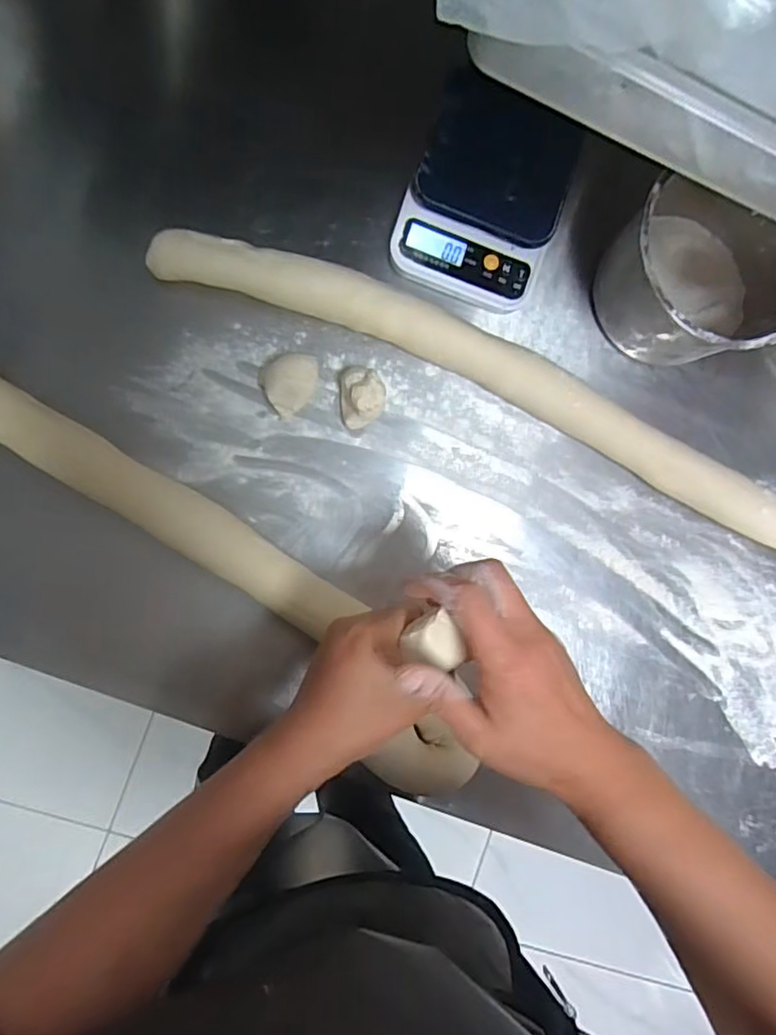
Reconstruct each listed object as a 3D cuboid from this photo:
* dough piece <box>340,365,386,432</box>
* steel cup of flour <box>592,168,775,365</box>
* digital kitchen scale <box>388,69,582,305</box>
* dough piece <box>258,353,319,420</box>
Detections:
[{"bbox_3d":[-0.022,-0.105,0.499,0.034,0.042,0.052,-5,88,-8],"label":"dough piece"},{"bbox_3d":[0.266,-0.206,0.507,0.155,0.115,0.144,0,88,-8],"label":"steel cup of flour"},{"bbox_3d":[0.086,-0.281,0.517,0.136,0.050,0.170,20,85,-7],"label":"digital kitchen scale"},{"bbox_3d":[-0.081,-0.114,0.497,0.048,0.035,0.044,0,88,-8],"label":"dough piece"}]

